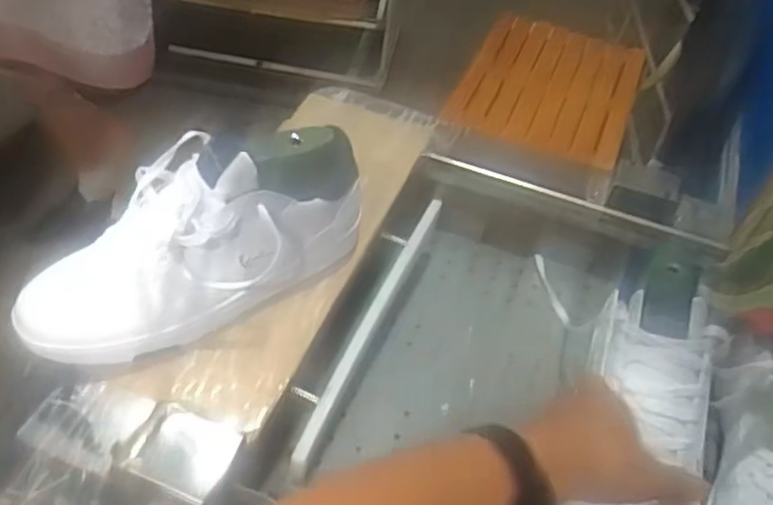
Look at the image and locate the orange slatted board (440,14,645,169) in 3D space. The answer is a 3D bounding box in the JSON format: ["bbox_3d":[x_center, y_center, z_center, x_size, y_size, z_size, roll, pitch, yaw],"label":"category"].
[{"bbox_3d":[0.275,-0.281,1.135,0.265,0.027,0.382,20,48,12],"label":"orange slatted board"}]

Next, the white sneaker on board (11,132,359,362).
[{"bbox_3d":[-0.151,-0.007,0.564,0.292,0.134,0.105,-30,56,-15],"label":"white sneaker on board"}]

